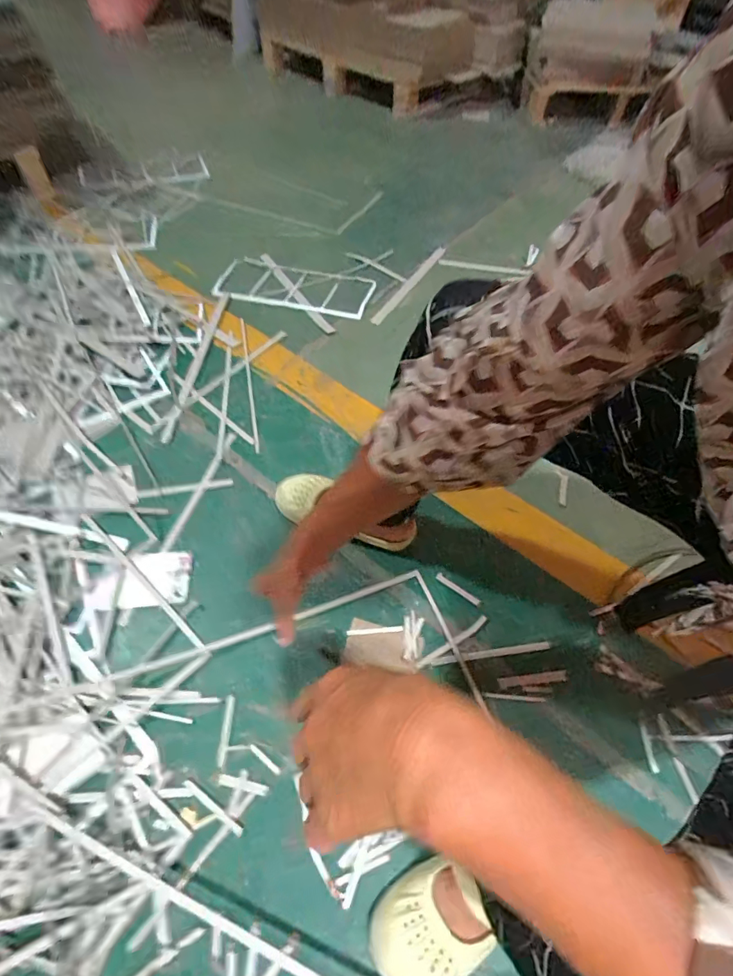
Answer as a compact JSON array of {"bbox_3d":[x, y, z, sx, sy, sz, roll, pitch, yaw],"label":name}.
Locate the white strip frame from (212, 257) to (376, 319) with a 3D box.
[{"bbox_3d":[-0.189,-0.536,1.177,0.406,0.023,0.179,11,58,4],"label":"white strip frame"}]

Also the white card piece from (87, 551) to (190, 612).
[{"bbox_3d":[-0.367,0.147,0.732,0.160,0.009,0.090,-4,57,-4],"label":"white card piece"}]

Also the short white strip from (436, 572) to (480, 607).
[{"bbox_3d":[0.149,0.165,0.740,0.080,0.005,0.012,33,60,16],"label":"short white strip"}]

